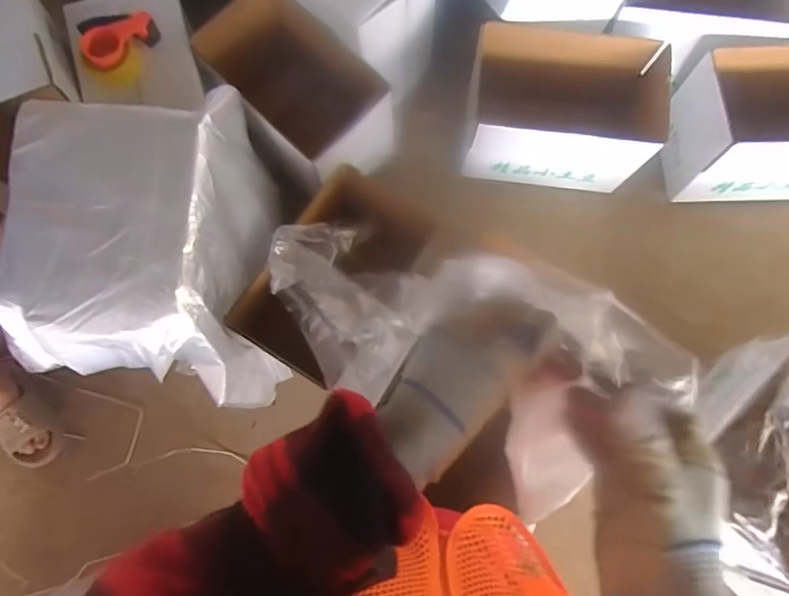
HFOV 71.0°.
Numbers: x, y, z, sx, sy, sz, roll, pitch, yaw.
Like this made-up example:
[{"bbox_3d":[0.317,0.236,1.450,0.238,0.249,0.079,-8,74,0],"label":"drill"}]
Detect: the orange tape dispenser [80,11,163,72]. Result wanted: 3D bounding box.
[{"bbox_3d":[-0.574,-0.534,1.153,0.148,0.068,0.106,-10,78,-1],"label":"orange tape dispenser"}]

